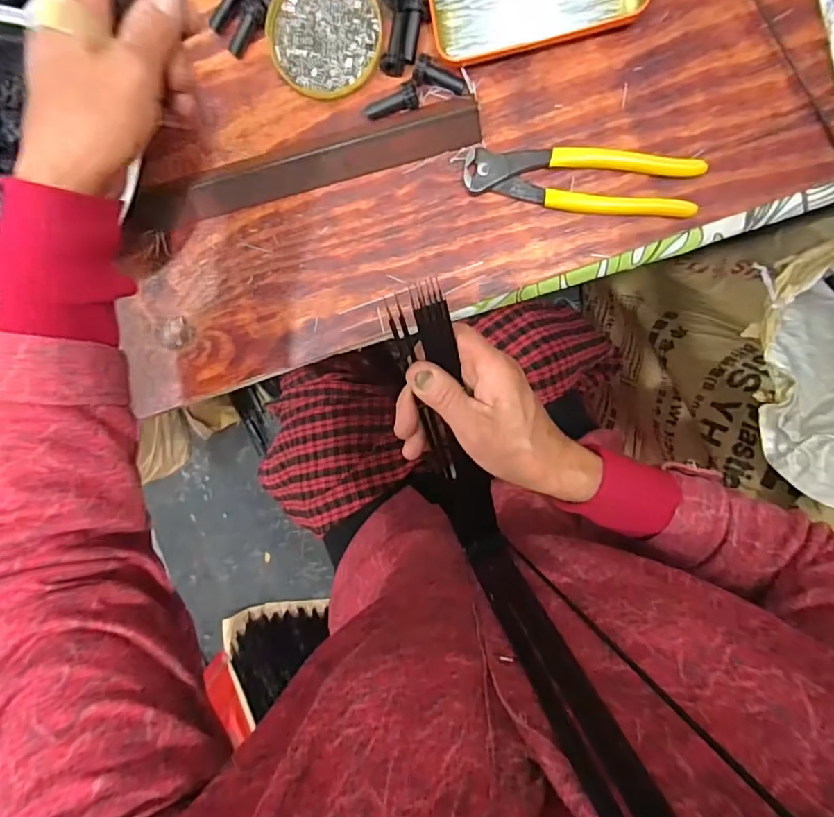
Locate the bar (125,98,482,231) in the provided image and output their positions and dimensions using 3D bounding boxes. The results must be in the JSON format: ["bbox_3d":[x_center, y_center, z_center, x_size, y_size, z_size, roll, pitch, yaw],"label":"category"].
[{"bbox_3d":[-0.091,-0.180,0.388,0.275,0.014,0.033,-11,97,8],"label":"bar"}]

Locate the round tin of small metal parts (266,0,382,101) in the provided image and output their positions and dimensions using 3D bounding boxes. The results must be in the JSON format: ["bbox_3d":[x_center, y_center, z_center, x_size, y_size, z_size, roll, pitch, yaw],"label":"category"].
[{"bbox_3d":[-0.067,-0.270,0.370,0.080,0.009,0.084,1,99,6],"label":"round tin of small metal parts"}]

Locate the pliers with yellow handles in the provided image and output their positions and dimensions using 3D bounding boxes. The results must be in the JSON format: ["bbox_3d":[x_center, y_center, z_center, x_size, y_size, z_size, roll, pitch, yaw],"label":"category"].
[{"bbox_3d":[0.116,-0.161,0.365,0.160,0.013,0.041,5,99,5],"label":"pliers with yellow handles"}]

